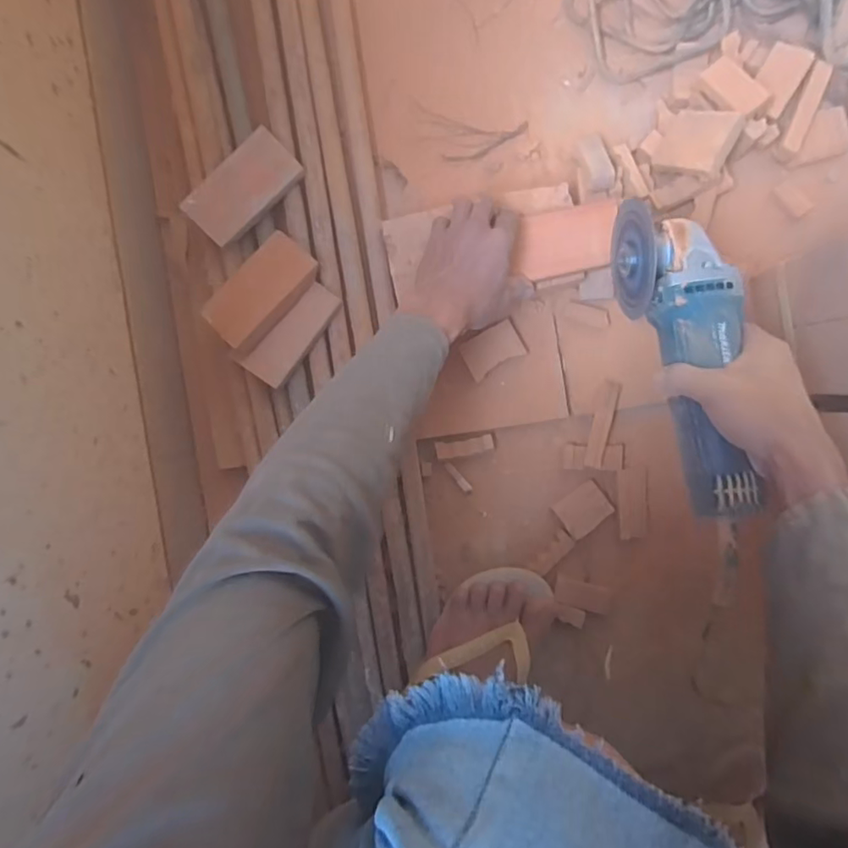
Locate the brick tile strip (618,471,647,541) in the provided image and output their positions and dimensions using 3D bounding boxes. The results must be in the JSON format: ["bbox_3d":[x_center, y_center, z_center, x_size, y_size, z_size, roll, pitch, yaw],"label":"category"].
[{"bbox_3d":[0.225,0.086,0.592,0.032,0.009,0.074,-1,92,3],"label":"brick tile strip"}]

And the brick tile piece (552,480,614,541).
[{"bbox_3d":[0.173,0.093,0.599,0.054,0.009,0.042,-38,90,4],"label":"brick tile piece"}]

